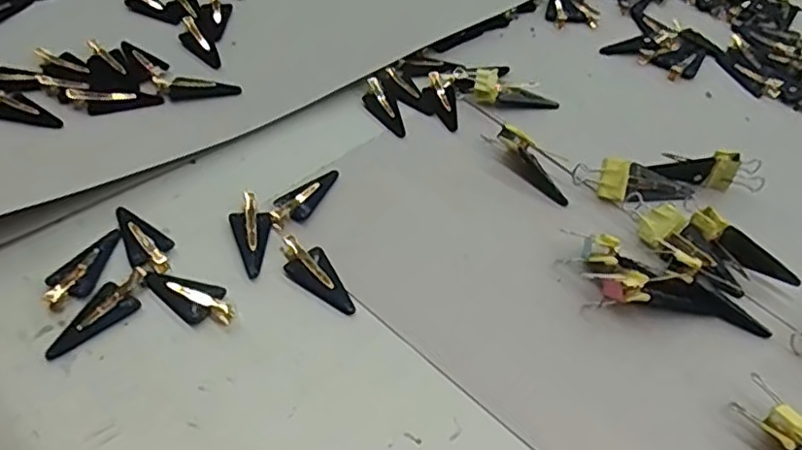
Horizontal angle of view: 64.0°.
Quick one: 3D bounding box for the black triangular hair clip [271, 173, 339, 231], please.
[{"bbox_3d":[-0.060,-0.017,0.416,0.023,0.005,0.059,37,56,27],"label":"black triangular hair clip"}]

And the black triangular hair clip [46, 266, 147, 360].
[{"bbox_3d":[-0.163,0.047,0.346,0.021,0.006,0.062,32,54,24],"label":"black triangular hair clip"}]

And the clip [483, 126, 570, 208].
[{"bbox_3d":[0.093,-0.047,0.446,0.027,0.019,0.076,-28,55,-26],"label":"clip"}]

